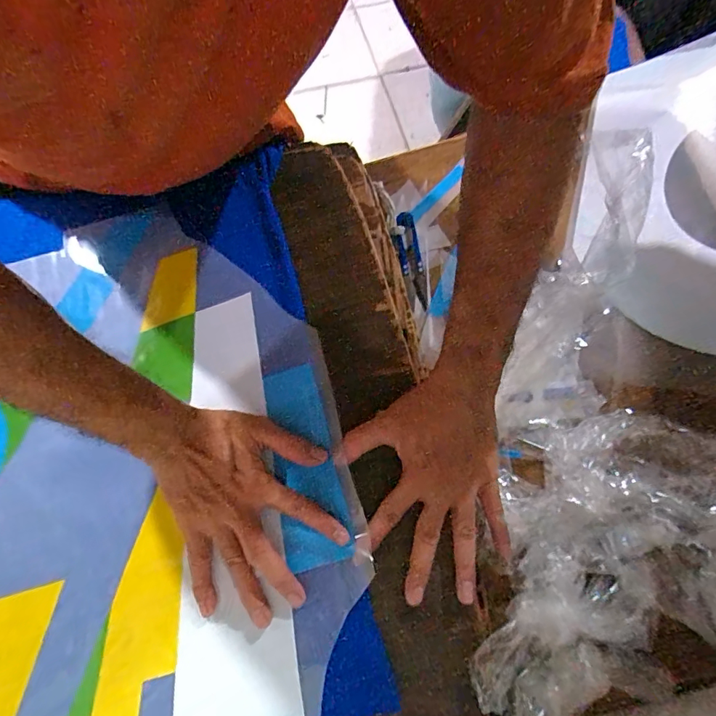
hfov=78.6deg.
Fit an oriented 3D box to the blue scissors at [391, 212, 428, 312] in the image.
[{"bbox_3d":[0.059,-0.112,0.495,0.029,0.010,0.120,-8,70,-2],"label":"blue scissors"}]

